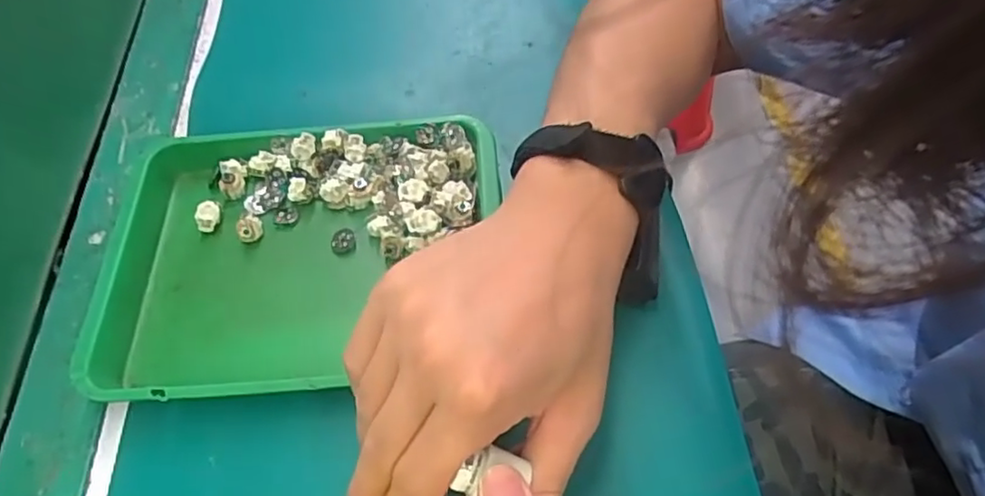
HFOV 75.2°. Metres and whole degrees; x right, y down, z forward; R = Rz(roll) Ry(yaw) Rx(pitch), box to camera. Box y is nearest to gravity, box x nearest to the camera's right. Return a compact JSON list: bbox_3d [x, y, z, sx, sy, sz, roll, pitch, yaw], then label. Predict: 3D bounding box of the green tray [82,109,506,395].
[{"bbox_3d":[-0.104,0.001,0.352,0.209,0.025,0.162,-5,59,2],"label":"green tray"}]

